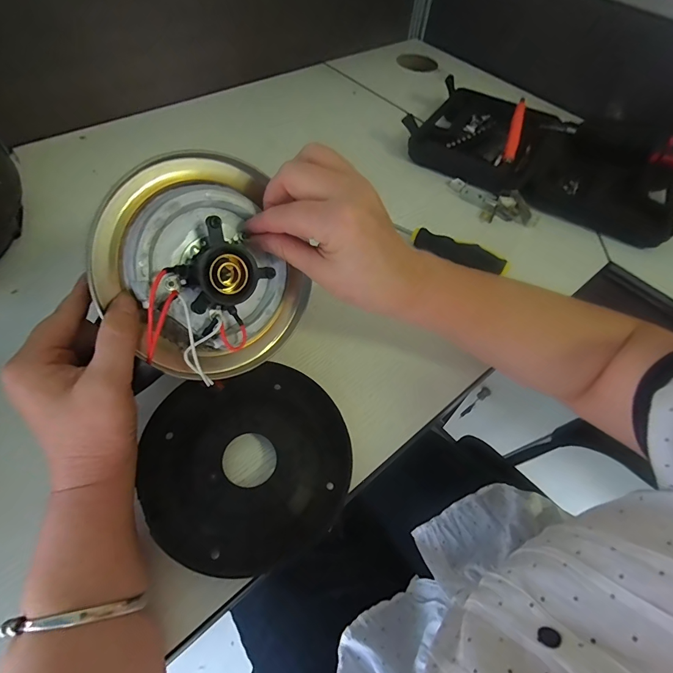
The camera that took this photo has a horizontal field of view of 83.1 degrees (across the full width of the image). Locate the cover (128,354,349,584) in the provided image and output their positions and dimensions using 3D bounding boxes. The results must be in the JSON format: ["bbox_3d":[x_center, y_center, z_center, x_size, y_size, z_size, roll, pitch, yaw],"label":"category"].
[{"bbox_3d":[-0.061,0.088,0.275,0.144,0.028,0.135,1,56,-2],"label":"cover"}]

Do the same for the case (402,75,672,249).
[{"bbox_3d":[0.281,-0.257,0.524,0.351,0.046,0.212,29,58,15],"label":"case"}]

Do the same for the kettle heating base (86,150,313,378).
[{"bbox_3d":[-0.079,-0.040,0.248,0.120,0.140,0.030,-35,28,-26],"label":"kettle heating base"}]

